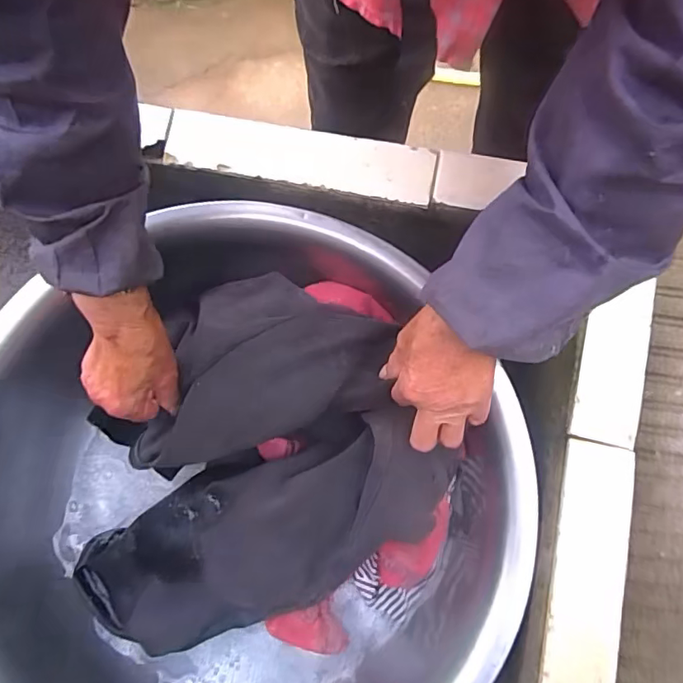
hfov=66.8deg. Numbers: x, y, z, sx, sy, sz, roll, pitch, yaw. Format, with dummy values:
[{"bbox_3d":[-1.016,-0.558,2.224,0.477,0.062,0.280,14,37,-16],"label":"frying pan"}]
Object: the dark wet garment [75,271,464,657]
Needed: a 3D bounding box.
[{"bbox_3d":[-0.110,0.112,0.482,0.358,0.150,0.276,-27,76,-6],"label":"dark wet garment"}]

